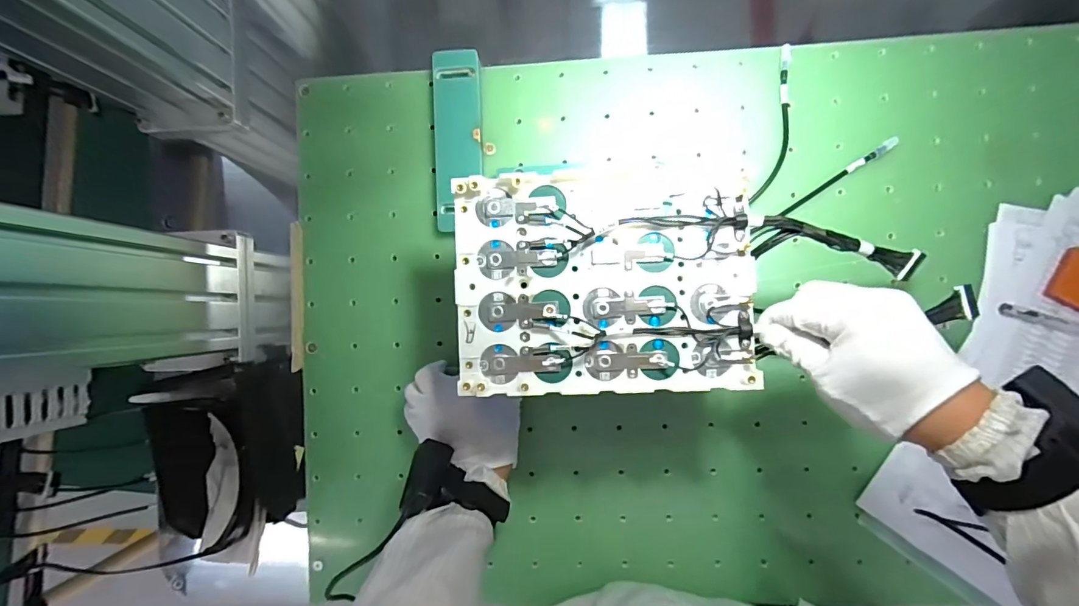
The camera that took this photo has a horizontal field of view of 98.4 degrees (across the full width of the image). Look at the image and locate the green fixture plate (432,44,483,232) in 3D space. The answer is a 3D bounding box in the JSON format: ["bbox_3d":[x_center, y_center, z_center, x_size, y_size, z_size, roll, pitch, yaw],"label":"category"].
[{"bbox_3d":[-0.091,-0.179,0.515,0.052,0.021,0.190,0,90,4],"label":"green fixture plate"}]

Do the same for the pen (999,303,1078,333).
[{"bbox_3d":[0.543,0.025,0.473,0.146,0.008,0.012,18,91,3],"label":"pen"}]

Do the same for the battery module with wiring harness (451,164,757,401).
[{"bbox_3d":[0.050,-0.020,0.371,0.230,0.023,0.178,-3,88,7],"label":"battery module with wiring harness"}]

